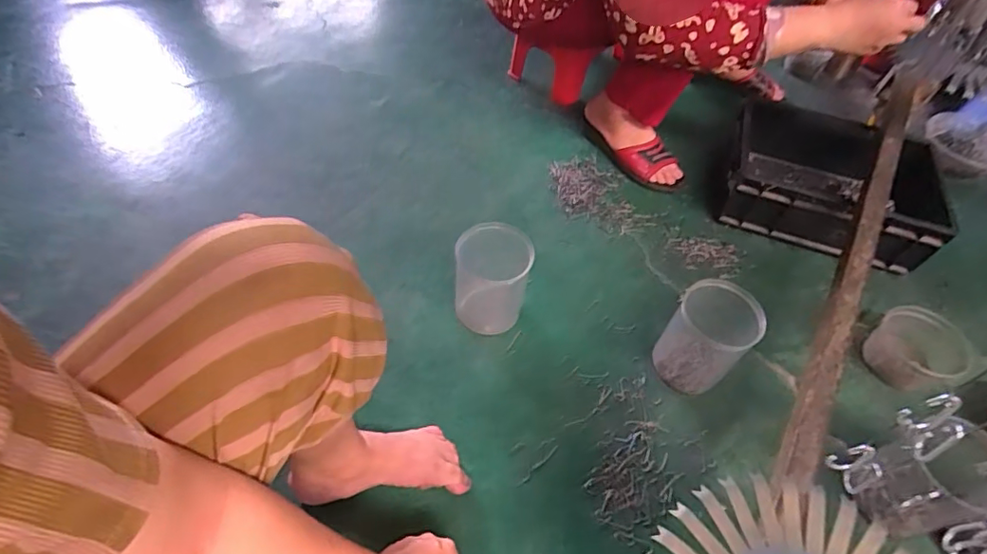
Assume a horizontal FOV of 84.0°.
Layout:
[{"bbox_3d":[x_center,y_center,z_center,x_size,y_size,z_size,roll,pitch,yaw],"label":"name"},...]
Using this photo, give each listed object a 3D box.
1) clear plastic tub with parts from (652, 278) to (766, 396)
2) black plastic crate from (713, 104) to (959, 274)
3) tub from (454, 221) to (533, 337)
[{"bbox_3d":[0.288,0.077,0.736,0.100,0.153,0.105,1,53,-2],"label":"clear plastic tub with parts"},{"bbox_3d":[0.585,-0.176,0.975,0.343,0.105,0.266,19,54,10],"label":"black plastic crate"},{"bbox_3d":[-0.002,0.007,0.783,0.106,0.138,0.091,2,53,-3],"label":"tub"}]

